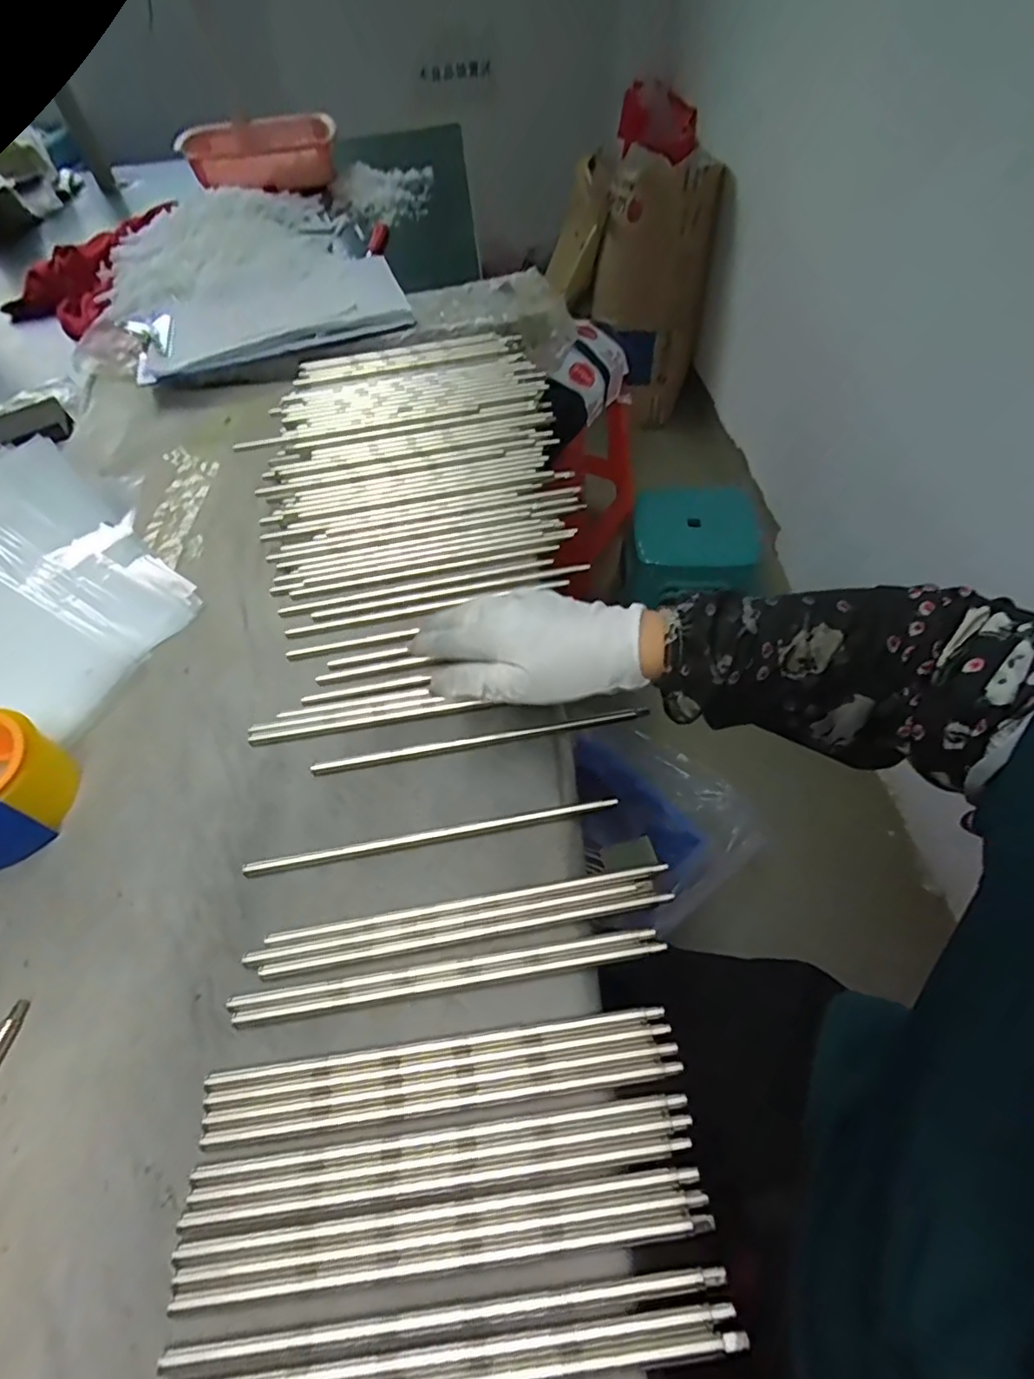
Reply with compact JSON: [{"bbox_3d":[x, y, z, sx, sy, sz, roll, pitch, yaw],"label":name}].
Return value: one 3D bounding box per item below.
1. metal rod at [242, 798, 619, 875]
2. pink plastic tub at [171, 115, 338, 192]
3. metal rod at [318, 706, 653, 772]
[{"bbox_3d":[-0.052,0.089,0.353,0.225,0.004,0.008,-9,54,-1],"label":"metal rod"},{"bbox_3d":[-0.502,-1.055,1.158,0.283,0.073,0.256,-12,53,-3],"label":"pink plastic tub"},{"bbox_3d":[-0.023,0.033,0.390,0.225,0.004,0.010,-10,54,-2],"label":"metal rod"}]

